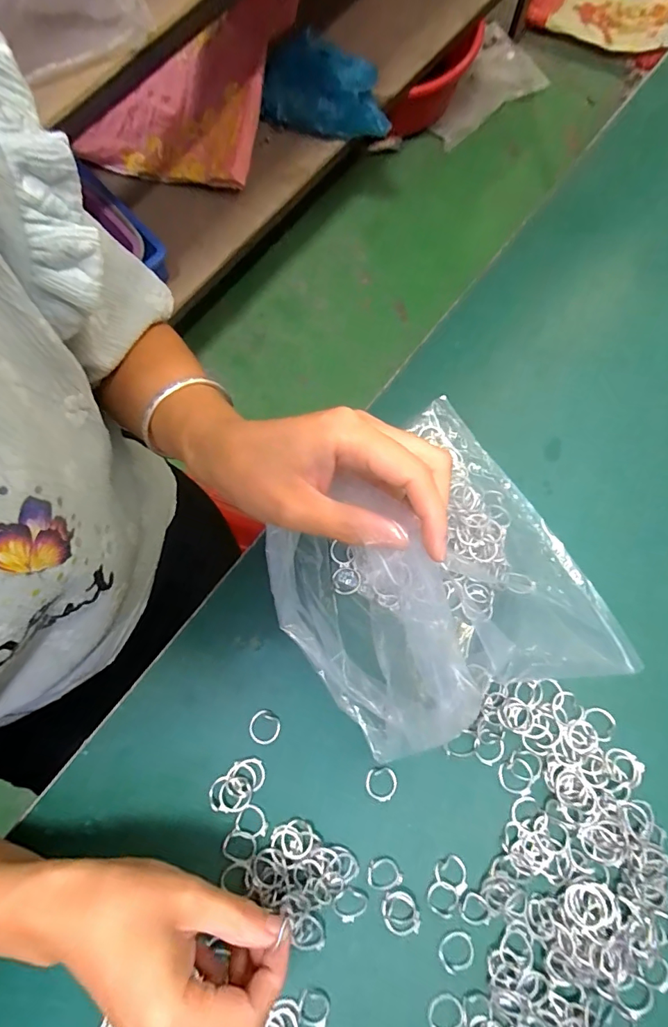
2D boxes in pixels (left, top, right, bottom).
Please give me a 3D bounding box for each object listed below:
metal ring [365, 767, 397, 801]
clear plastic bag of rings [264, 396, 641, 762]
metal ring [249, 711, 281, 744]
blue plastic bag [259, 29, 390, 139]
[{"bbox_3d":[0.032,0.181,0.304,0.021,0.004,0.021,0,80,0],"label":"metal ring"},{"bbox_3d":[0.060,0.045,0.285,0.178,0.086,0.177,-29,81,-5],"label":"clear plastic bag of rings"},{"bbox_3d":[-0.047,0.146,0.309,0.021,0.004,0.021,0,80,0],"label":"metal ring"},{"bbox_3d":[-0.020,-0.873,0.945,0.268,0.148,0.045,26,38,11],"label":"blue plastic bag"}]

